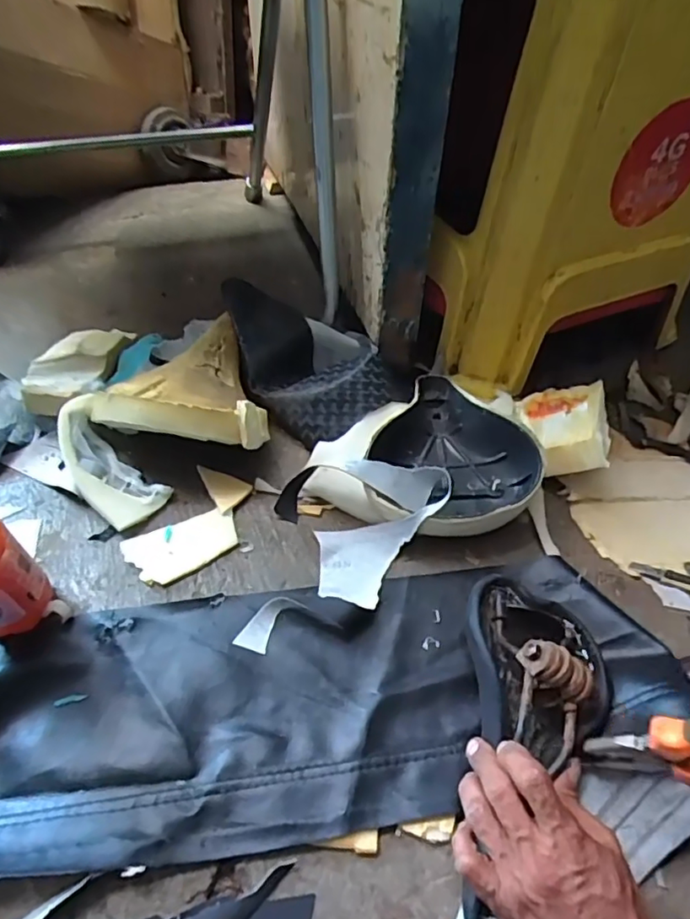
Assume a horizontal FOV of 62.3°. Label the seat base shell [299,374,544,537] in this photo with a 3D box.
[{"bbox_3d":[0.099,-0.014,0.620,0.212,0.065,0.207,24,54,16],"label":"seat base shell"}]

